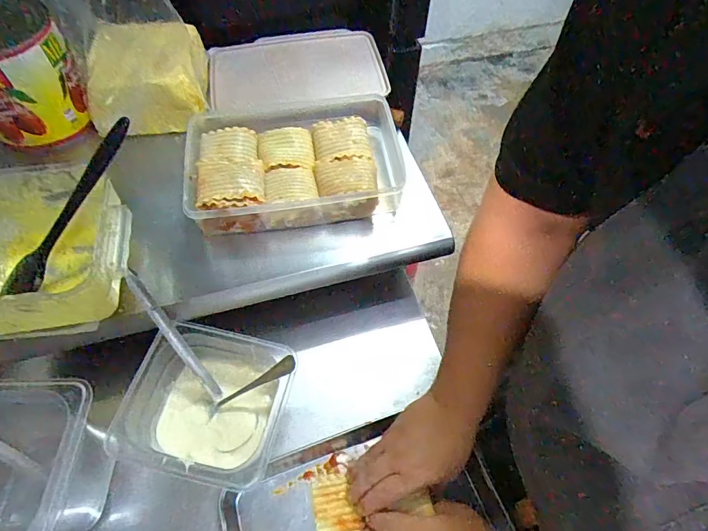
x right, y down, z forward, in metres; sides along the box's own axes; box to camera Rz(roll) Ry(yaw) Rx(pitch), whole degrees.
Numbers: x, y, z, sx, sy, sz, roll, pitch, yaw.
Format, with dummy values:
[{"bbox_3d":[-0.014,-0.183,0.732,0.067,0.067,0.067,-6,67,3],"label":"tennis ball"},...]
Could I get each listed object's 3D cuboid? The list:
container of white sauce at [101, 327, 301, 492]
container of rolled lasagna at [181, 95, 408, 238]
[{"bbox_3d":[-0.175,0.173,0.525,0.182,0.098,0.162,12,58,7],"label":"container of white sauce"},{"bbox_3d":[-0.083,-0.149,0.624,0.304,0.062,0.221,-7,58,-5],"label":"container of rolled lasagna"}]

